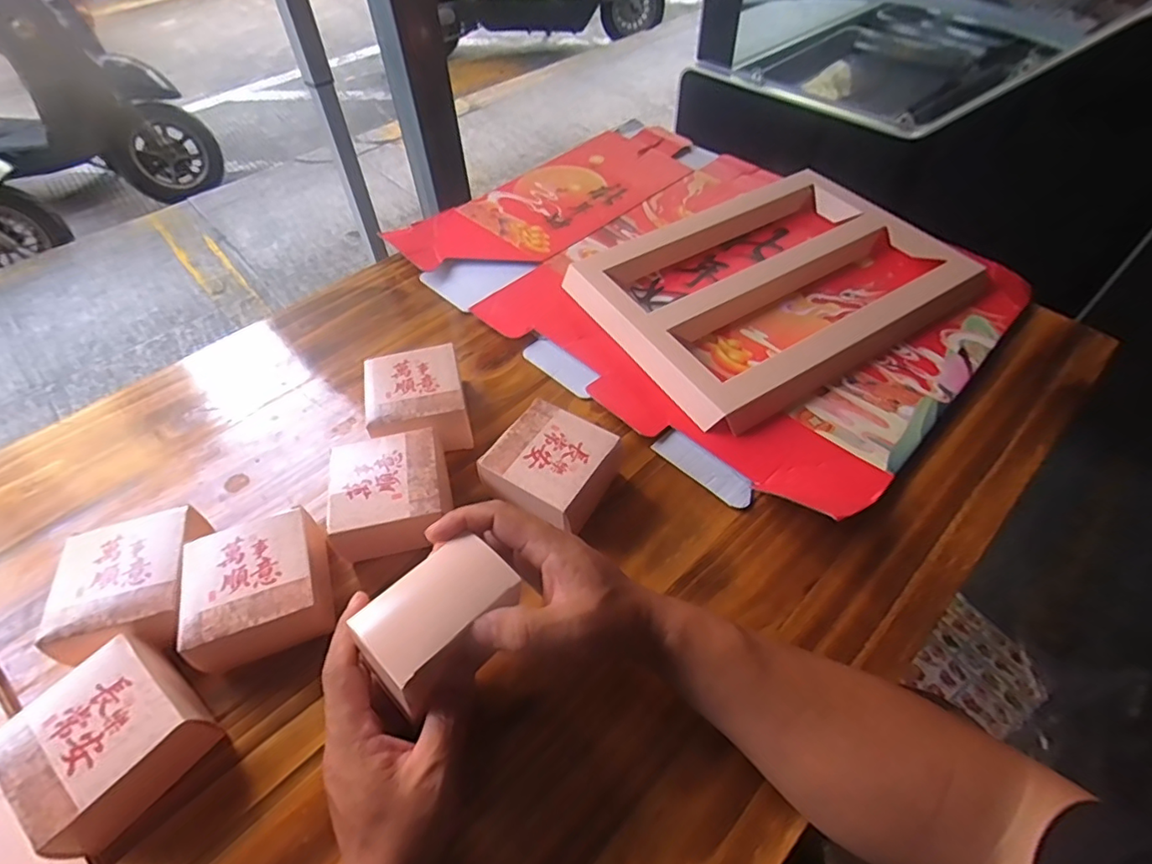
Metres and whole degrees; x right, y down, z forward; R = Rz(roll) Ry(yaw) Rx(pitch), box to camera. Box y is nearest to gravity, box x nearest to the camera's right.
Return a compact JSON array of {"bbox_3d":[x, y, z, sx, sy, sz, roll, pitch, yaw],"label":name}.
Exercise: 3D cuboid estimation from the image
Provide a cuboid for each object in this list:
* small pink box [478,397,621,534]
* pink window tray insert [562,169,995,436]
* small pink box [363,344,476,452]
[{"bbox_3d":[-0.022,0.031,0.468,0.084,0.052,0.091,26,57,20],"label":"small pink box"},{"bbox_3d":[0.209,-0.177,0.625,0.379,0.031,0.300,-27,57,-18],"label":"pink window tray insert"},{"bbox_3d":[-0.145,-0.027,0.515,0.083,0.050,0.095,-14,54,-10],"label":"small pink box"}]

